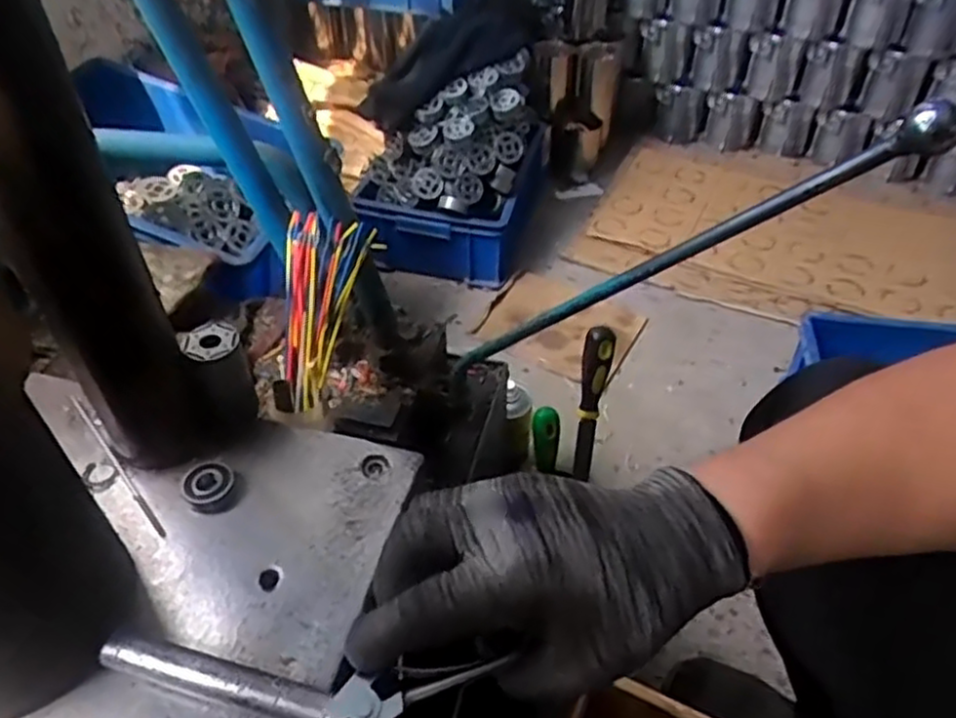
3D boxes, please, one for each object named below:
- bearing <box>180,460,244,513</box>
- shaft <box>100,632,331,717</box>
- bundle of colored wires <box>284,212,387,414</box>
[{"bbox_3d":[-0.181,0.085,0.495,0.037,0.015,0.037,-14,46,-13],"label":"bearing"},{"bbox_3d":[-0.143,0.175,0.395,0.128,0.017,0.022,12,46,13],"label":"shaft"},{"bbox_3d":[-0.137,-0.040,0.609,0.068,0.158,0.032,20,13,20],"label":"bundle of colored wires"}]

